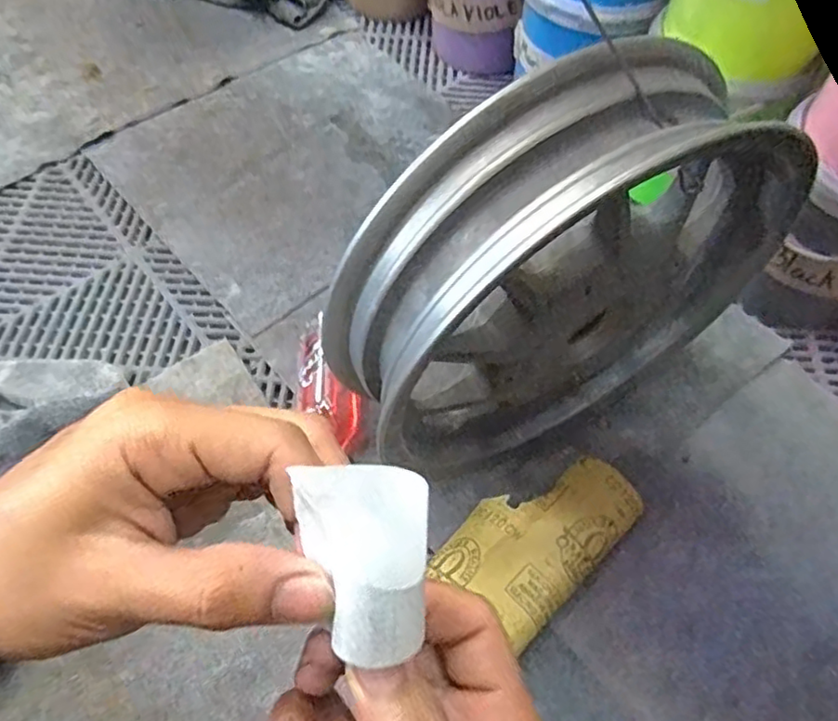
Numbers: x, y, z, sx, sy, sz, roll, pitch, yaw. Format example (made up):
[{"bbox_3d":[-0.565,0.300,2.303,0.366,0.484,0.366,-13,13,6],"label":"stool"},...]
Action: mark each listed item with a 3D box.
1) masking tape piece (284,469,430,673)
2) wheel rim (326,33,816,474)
[{"bbox_3d":[-0.015,0.053,0.168,0.034,0.013,0.051,2,89,15],"label":"masking tape piece"},{"bbox_3d":[0.102,-0.033,0.448,0.322,0.329,0.080,-22,62,-14],"label":"wheel rim"}]

